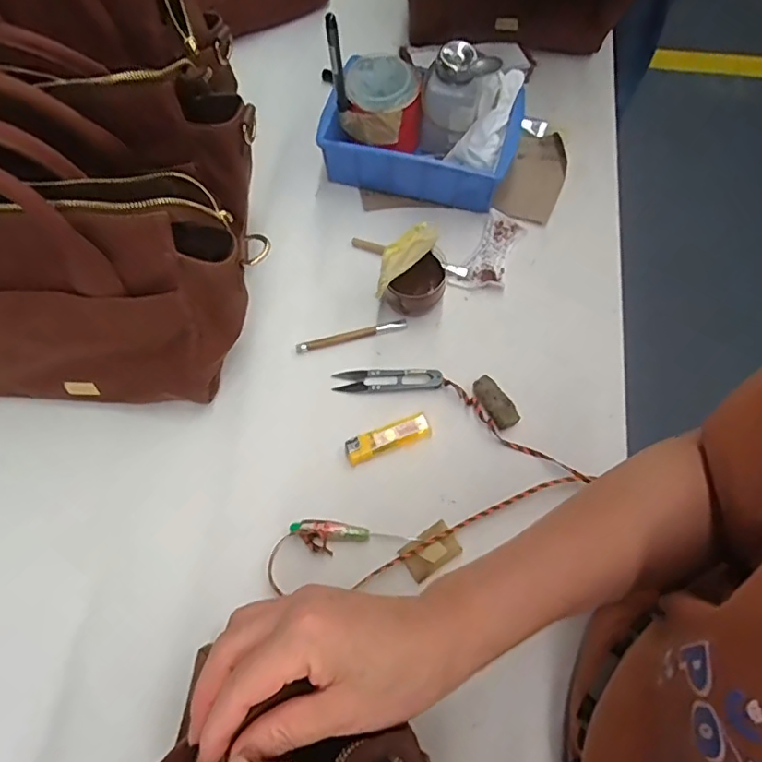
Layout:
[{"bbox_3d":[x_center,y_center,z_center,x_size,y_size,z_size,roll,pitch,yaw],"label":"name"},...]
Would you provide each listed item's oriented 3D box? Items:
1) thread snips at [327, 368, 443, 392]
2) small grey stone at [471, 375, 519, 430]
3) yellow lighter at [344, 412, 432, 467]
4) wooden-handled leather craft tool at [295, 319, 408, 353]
[{"bbox_3d":[0.006,-0.003,0.509,0.102,0.008,0.022,-1,69,0],"label":"thread snips"},{"bbox_3d":[0.105,0.019,0.497,0.024,0.004,0.051,-30,72,-11],"label":"small grey stone"},{"bbox_3d":[0.007,0.052,0.485,0.078,0.013,0.025,-21,70,-8],"label":"yellow lighter"},{"bbox_3d":[-0.029,-0.045,0.527,0.110,0.004,0.012,-13,69,-5],"label":"wooden-handled leather craft tool"}]

